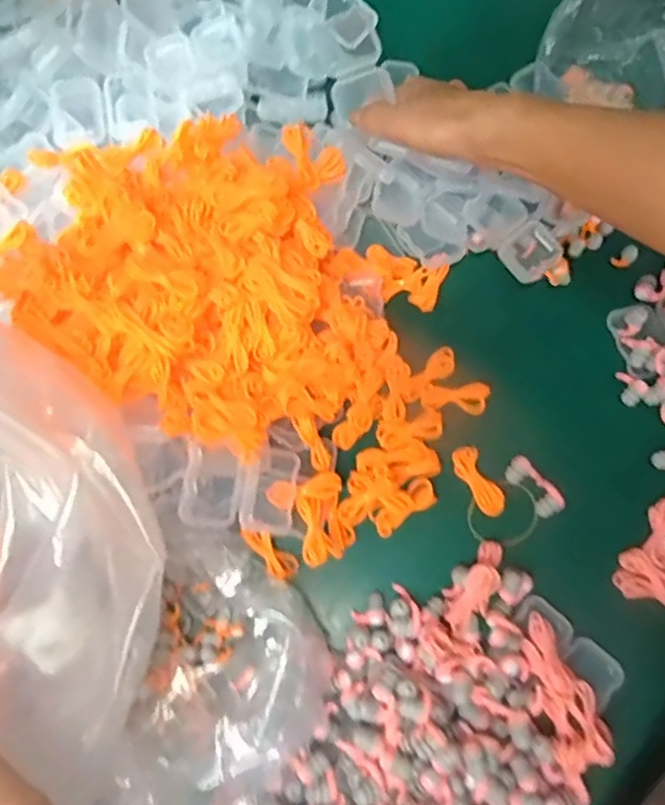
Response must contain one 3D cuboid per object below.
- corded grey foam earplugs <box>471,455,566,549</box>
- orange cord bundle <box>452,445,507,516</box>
[{"bbox_3d":[0.127,0.073,0.449,0.063,0.016,0.047,-38,77,-9],"label":"corded grey foam earplugs"},{"bbox_3d":[0.104,0.055,0.448,0.020,0.006,0.054,-26,59,-6],"label":"orange cord bundle"}]

